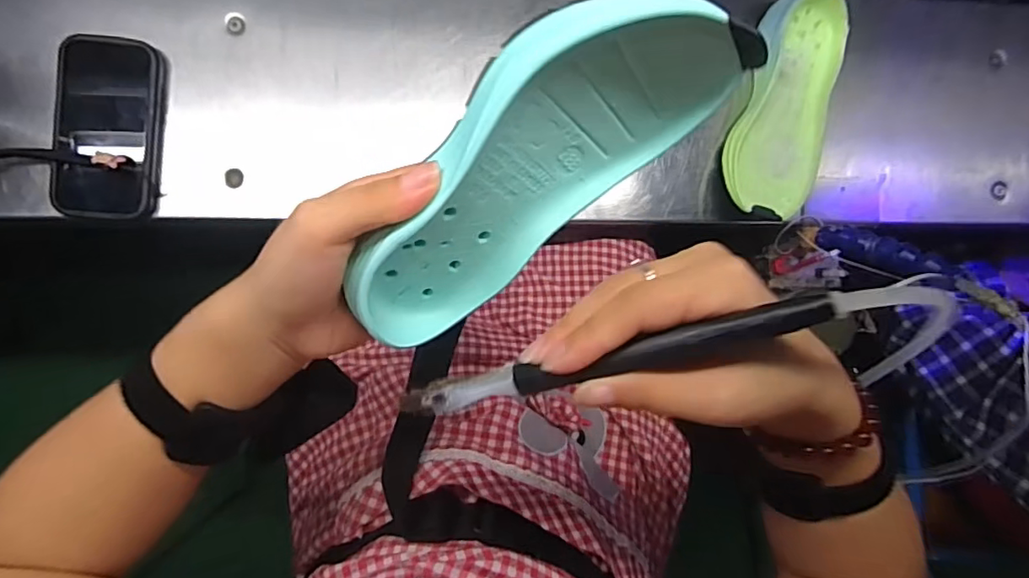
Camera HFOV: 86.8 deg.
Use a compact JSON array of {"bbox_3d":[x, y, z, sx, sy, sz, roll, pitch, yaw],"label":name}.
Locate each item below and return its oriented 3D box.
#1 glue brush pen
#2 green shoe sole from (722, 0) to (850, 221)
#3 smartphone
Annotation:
[{"bbox_3d":[0.032,0.029,0.213,0.168,0.016,0.015,-17,90,20],"label":"glue brush pen"},{"bbox_3d":[0.265,-0.173,0.527,0.090,0.050,0.210,16,87,-6],"label":"green shoe sole"},{"bbox_3d":[-0.353,-0.140,0.470,0.081,0.017,0.153,6,88,-6],"label":"smartphone"}]

